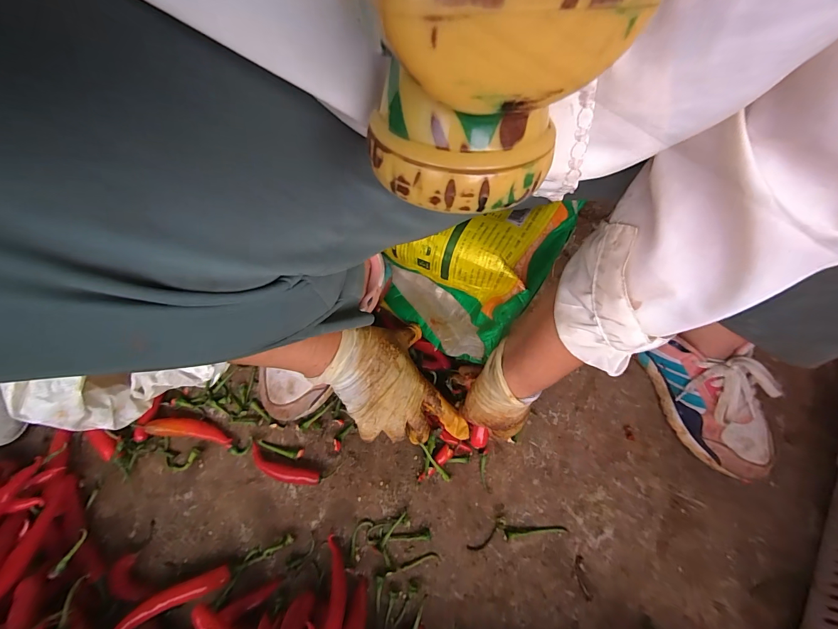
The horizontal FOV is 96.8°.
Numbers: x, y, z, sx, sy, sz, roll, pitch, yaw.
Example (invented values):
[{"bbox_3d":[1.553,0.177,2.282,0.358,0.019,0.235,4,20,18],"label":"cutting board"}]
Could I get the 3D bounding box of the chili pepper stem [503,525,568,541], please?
[{"bbox_3d":[0.126,0.235,0.407,0.069,0.007,0.013,-6,68,-3],"label":"chili pepper stem"}]

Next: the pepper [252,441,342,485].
[{"bbox_3d":[-0.147,0.176,0.428,0.104,0.016,0.030,12,68,5],"label":"pepper"}]

